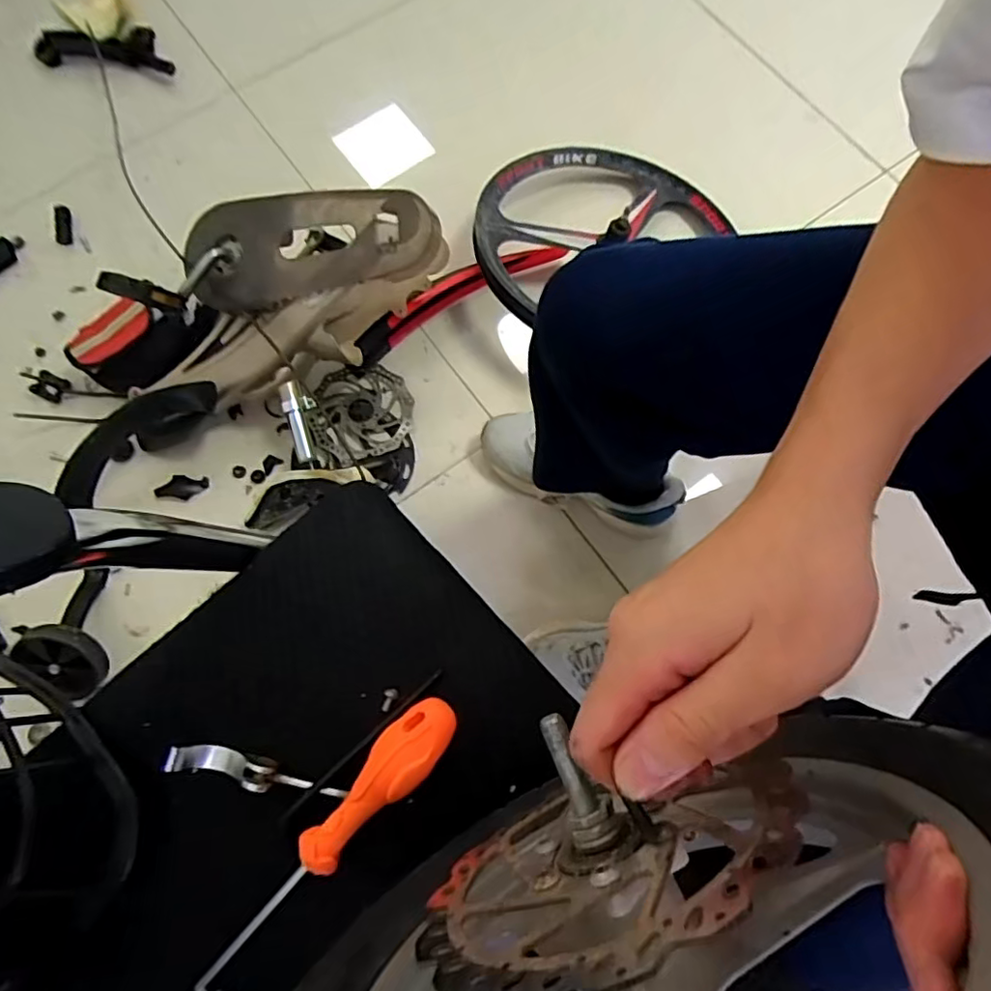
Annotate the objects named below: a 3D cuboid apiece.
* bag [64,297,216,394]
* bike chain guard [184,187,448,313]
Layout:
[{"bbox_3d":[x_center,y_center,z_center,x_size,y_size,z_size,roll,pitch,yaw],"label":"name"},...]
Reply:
[{"bbox_3d":[-0.523,-0.237,0.887,0.126,0.074,0.180,36,77,10],"label":"bag"},{"bbox_3d":[-0.234,-0.308,0.761,0.337,0.048,0.132,-1,91,14],"label":"bike chain guard"}]

